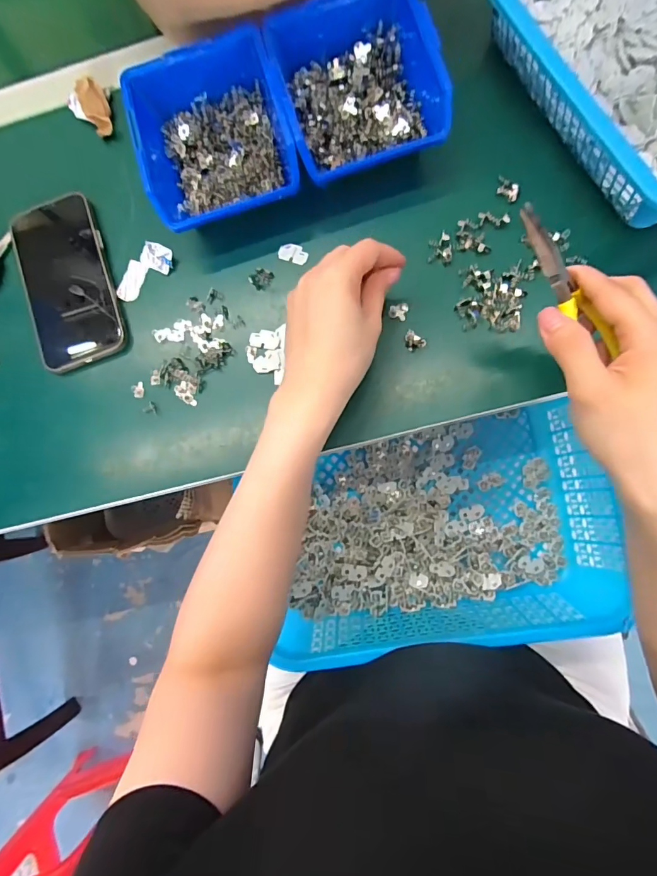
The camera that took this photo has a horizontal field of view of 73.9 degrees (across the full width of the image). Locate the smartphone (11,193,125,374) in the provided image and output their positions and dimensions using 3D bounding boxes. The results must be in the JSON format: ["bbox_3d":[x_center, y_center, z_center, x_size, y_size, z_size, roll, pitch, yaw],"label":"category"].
[{"bbox_3d":[-0.237,-0.141,0.394,0.080,0.016,0.155,-19,81,3],"label":"smartphone"}]

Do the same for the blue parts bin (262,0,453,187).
[{"bbox_3d":[0.023,-0.285,0.365,0.125,0.066,0.144,-12,81,4],"label":"blue parts bin"}]

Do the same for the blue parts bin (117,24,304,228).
[{"bbox_3d":[-0.093,-0.248,0.372,0.119,0.064,0.133,-16,81,3],"label":"blue parts bin"}]

